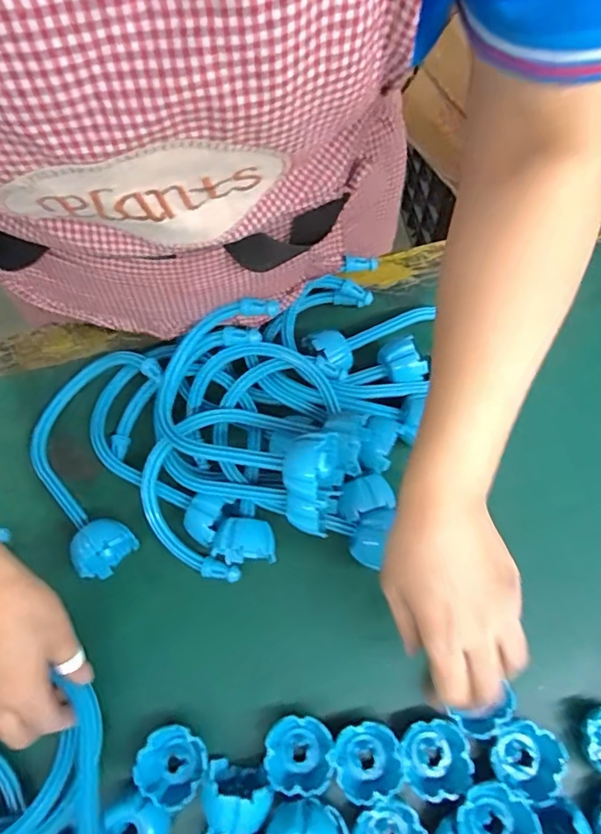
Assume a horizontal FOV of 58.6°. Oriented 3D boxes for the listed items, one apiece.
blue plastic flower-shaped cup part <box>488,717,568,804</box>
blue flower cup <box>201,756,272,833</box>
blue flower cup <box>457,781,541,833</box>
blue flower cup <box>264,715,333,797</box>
[{"bbox_3d":[0.163,0.247,0.386,0.046,0.022,0.045,-1,69,2],"label":"blue plastic flower-shaped cup part"},{"bbox_3d":[-0.044,0.261,0.366,0.044,0.041,0.034,9,70,5],"label":"blue flower cup"},{"bbox_3d":[0.132,0.276,0.359,0.052,0.034,0.048,-1,69,2],"label":"blue flower cup"},{"bbox_3d":[-0.001,0.243,0.388,0.046,0.030,0.046,-1,69,2],"label":"blue flower cup"}]

